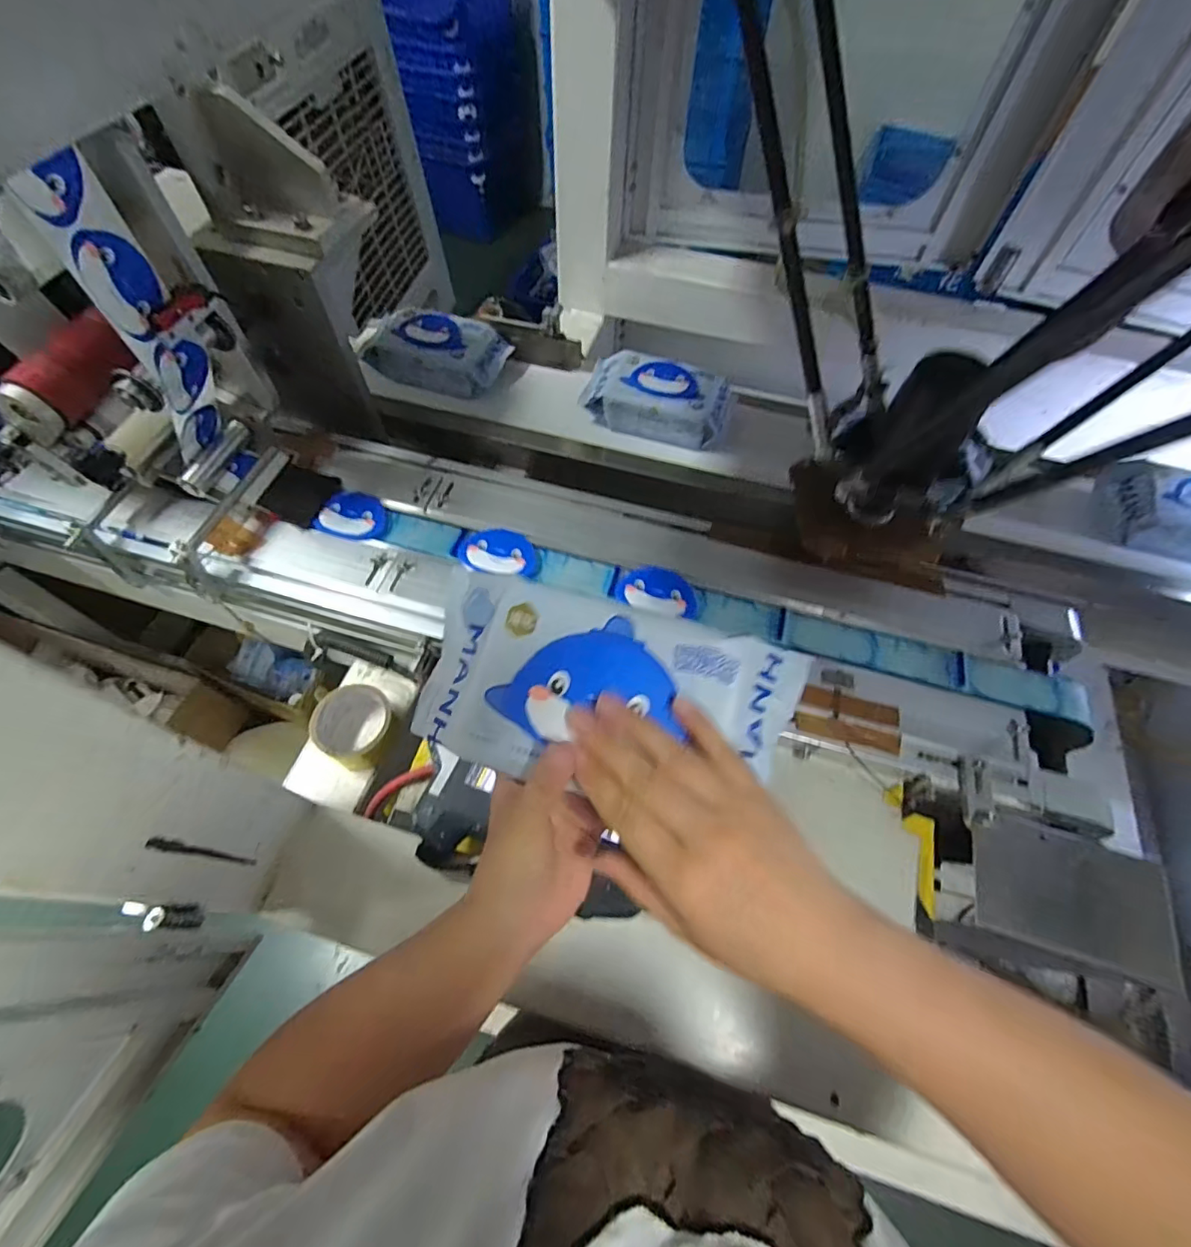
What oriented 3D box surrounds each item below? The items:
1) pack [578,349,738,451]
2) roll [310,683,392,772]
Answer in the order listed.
[{"bbox_3d":[0.097,-0.339,0.827,0.218,0.076,0.114,17,61,9],"label":"pack"},{"bbox_3d":[-0.281,0.120,0.642,0.080,0.048,0.093,7,60,3],"label":"roll"}]

